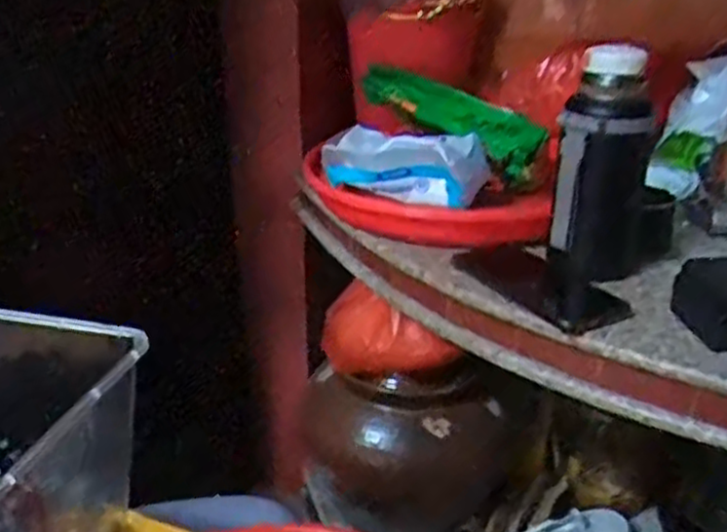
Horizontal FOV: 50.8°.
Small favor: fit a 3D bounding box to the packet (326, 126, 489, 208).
[{"bbox_3d":[0.040,-0.102,0.761,0.153,0.062,0.068,15,28,28],"label":"packet"}]

